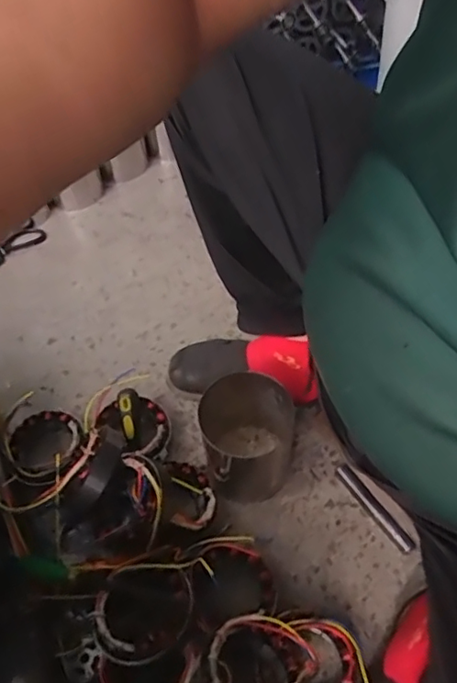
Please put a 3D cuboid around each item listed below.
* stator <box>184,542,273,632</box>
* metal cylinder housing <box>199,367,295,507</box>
[{"bbox_3d":[0.003,0.307,0.714,0.100,0.061,0.100,-2,55,3],"label":"stator"},{"bbox_3d":[0.027,0.131,0.784,0.121,0.153,0.129,-2,55,3],"label":"metal cylinder housing"}]

